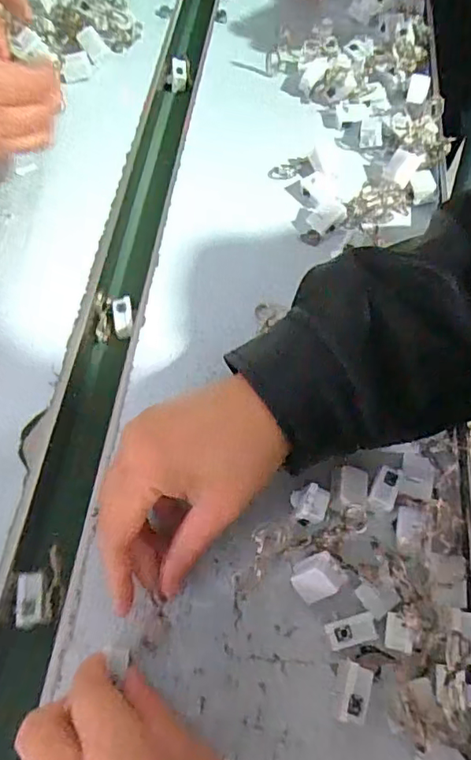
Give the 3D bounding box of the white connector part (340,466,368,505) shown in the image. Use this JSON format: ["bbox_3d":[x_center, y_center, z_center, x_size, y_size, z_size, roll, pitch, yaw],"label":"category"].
[{"bbox_3d":[0.070,0.062,0.317,0.016,0.008,0.024,12,62,5],"label":"white connector part"}]

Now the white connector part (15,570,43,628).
[{"bbox_3d":[-0.117,0.124,0.306,0.013,0.005,0.028,-6,62,-5],"label":"white connector part"}]

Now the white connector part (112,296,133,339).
[{"bbox_3d":[-0.084,-0.047,0.399,0.014,0.007,0.030,-5,84,-4],"label":"white connector part"}]

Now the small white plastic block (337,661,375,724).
[{"bbox_3d":[0.059,0.156,0.269,0.013,0.014,0.026,17,63,8],"label":"small white plastic block"}]

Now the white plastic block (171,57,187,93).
[{"bbox_3d":[-0.056,-0.304,0.537,0.015,0.007,0.033,1,89,-1],"label":"white plastic block"}]

